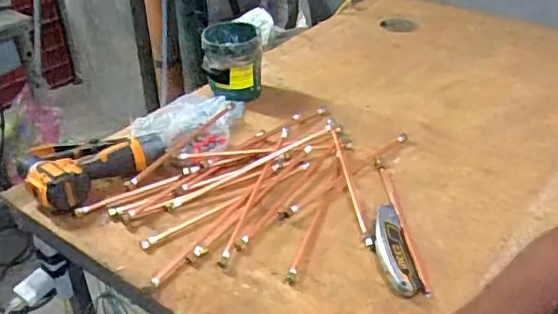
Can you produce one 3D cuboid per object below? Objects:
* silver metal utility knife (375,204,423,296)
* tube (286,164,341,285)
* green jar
[{"bbox_3d":[0.153,0.120,0.779,0.044,0.028,0.163,-3,34,-4],"label":"silver metal utility knife"},{"bbox_3d":[0.059,0.090,0.847,0.017,0.010,0.277,10,36,16],"label":"tube"},{"bbox_3d":[-0.096,-0.192,1.145,0.120,0.119,0.148,-3,34,-3],"label":"green jar"}]

